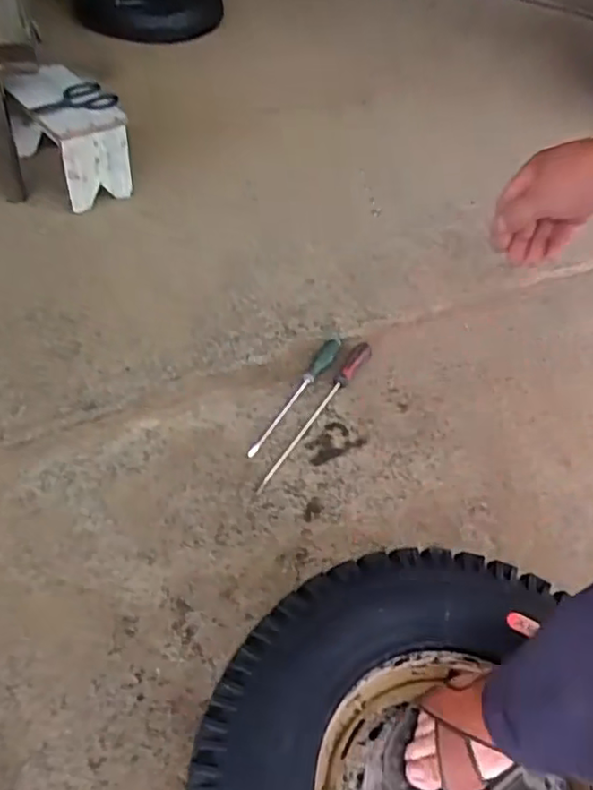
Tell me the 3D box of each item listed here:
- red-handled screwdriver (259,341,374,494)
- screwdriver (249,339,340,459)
[{"bbox_3d":[0.044,0.028,1.114,0.031,0.022,0.402,24,49,17],"label":"red-handled screwdriver"},{"bbox_3d":[0.008,-0.004,1.137,0.033,0.031,0.327,23,49,17],"label":"screwdriver"}]

